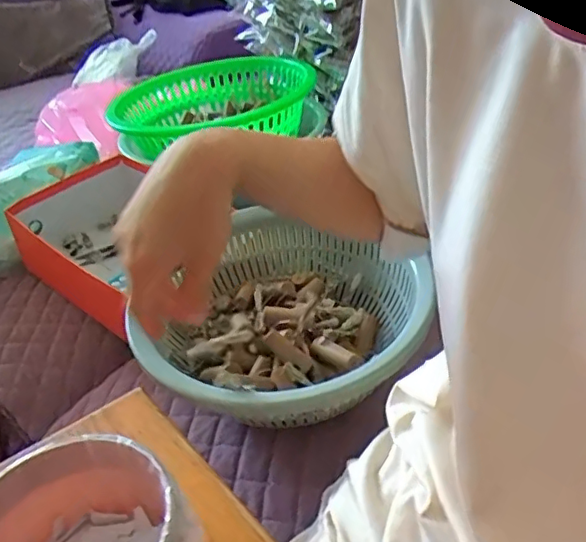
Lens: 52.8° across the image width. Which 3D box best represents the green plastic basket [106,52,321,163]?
[{"bbox_3d":[-0.127,-0.259,0.946,0.316,0.090,0.297,-17,34,-16],"label":"green plastic basket"}]

